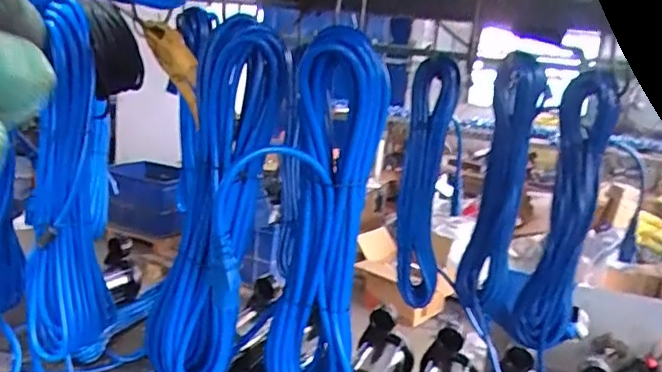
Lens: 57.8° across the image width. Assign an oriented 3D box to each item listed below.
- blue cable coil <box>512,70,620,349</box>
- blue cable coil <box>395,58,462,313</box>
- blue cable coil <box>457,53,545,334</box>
[{"bbox_3d":[0.304,0.035,0.776,0.064,0.345,0.054,12,14,27],"label":"blue cable coil"},{"bbox_3d":[0.129,-0.001,0.831,0.066,0.333,0.073,8,12,9],"label":"blue cable coil"},{"bbox_3d":[0.227,0.016,0.811,0.063,0.363,0.035,7,12,7],"label":"blue cable coil"}]

